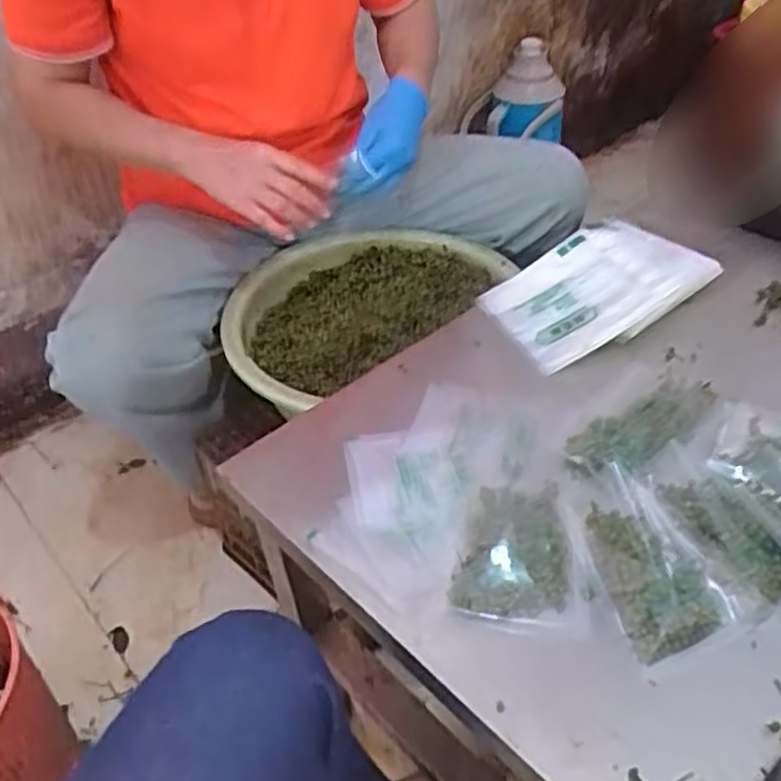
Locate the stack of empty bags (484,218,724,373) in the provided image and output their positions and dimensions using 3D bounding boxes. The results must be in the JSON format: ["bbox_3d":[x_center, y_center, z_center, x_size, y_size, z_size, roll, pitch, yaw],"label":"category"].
[{"bbox_3d":[0.208,-0.110,0.783,0.221,0.037,0.157,-22,44,-19],"label":"stack of empty bags"}]

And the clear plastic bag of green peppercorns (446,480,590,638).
[{"bbox_3d":[0.095,0.116,0.546,0.089,0.019,0.108,6,42,11],"label":"clear plastic bag of green peppercorns"}]

